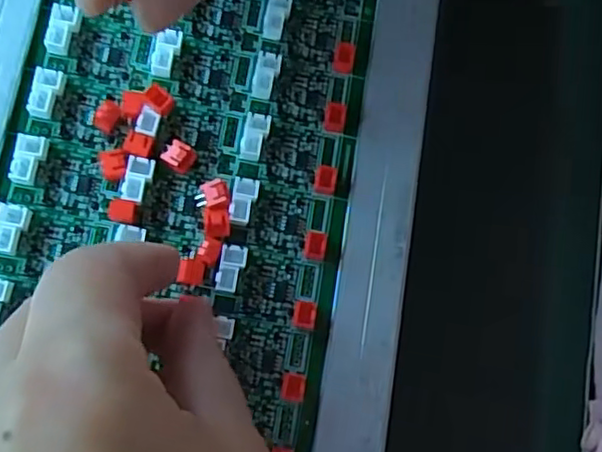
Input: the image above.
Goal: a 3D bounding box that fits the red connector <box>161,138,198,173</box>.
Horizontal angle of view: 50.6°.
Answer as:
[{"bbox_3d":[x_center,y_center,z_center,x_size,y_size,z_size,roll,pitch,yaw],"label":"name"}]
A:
[{"bbox_3d":[-0.039,-0.022,0.202,0.009,0.007,0.008,28,79,5],"label":"red connector"}]

